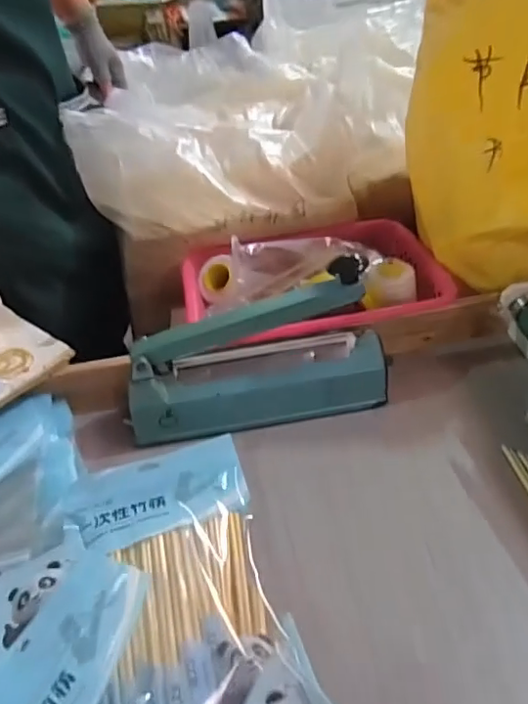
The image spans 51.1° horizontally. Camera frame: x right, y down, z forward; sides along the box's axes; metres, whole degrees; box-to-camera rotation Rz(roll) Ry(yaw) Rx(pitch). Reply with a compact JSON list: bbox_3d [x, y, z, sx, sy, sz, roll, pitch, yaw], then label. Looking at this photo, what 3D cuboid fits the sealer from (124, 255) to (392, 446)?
[{"bbox_3d":[-0.008,0.013,0.634,0.300,0.156,0.065,-10,40,-5],"label":"sealer"}]

